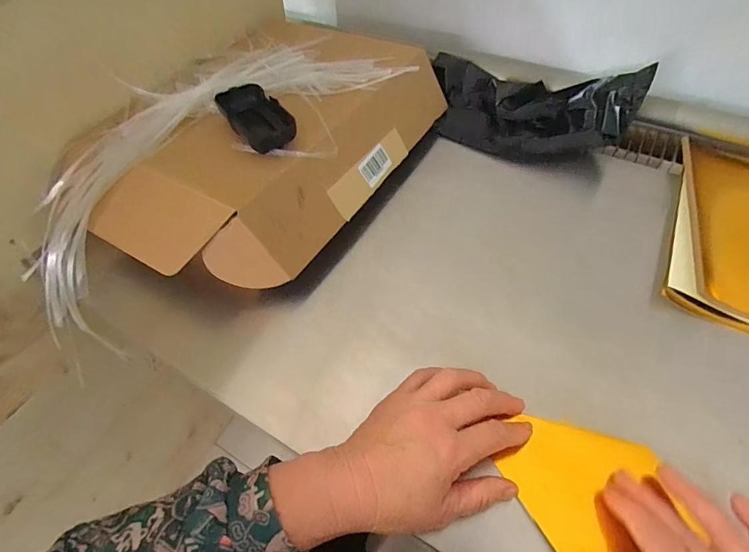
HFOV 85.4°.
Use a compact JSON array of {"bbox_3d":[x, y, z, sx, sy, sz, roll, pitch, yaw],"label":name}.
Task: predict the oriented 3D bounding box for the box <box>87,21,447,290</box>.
[{"bbox_3d":[-0.095,-0.157,0.486,0.212,0.121,0.427,25,58,22],"label":"box"}]

